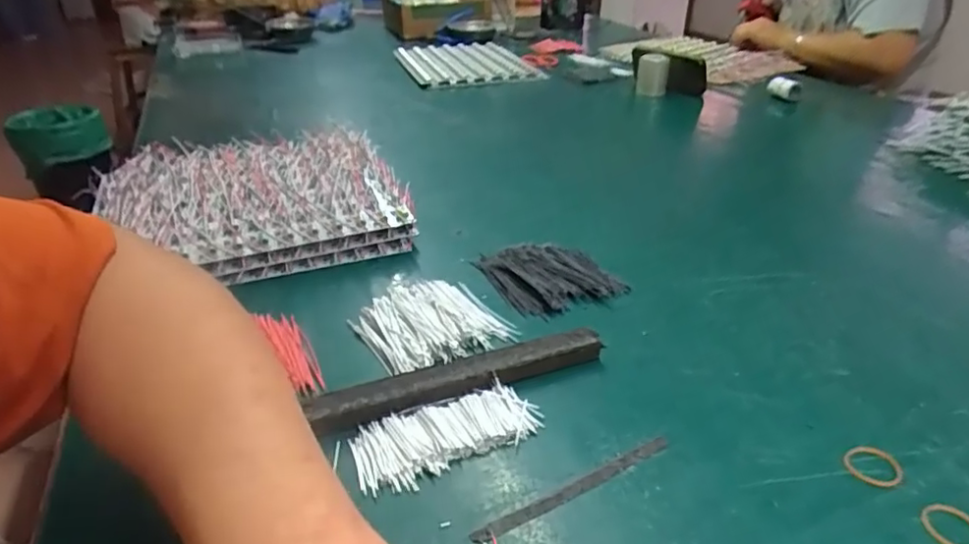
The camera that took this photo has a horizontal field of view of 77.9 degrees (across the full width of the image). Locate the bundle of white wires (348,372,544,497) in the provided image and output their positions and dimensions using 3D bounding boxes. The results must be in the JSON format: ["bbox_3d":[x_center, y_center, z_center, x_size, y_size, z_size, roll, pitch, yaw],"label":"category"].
[{"bbox_3d":[-0.023,0.102,0.383,0.119,0.008,0.054,-14,34,-23],"label":"bundle of white wires"}]

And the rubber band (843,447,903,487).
[{"bbox_3d":[0.236,0.116,0.363,0.034,0.004,0.029,-25,39,-35],"label":"rubber band"}]

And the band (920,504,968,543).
[{"bbox_3d":[0.255,0.139,0.325,0.028,0.004,0.030,4,31,7],"label":"band"}]

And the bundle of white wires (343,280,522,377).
[{"bbox_3d":[-0.041,0.038,0.477,0.104,0.014,0.096,-20,36,-30],"label":"bundle of white wires"}]

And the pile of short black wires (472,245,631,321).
[{"bbox_3d":[0.061,0.001,0.540,0.101,0.011,0.103,-13,33,-20],"label":"pile of short black wires"}]

